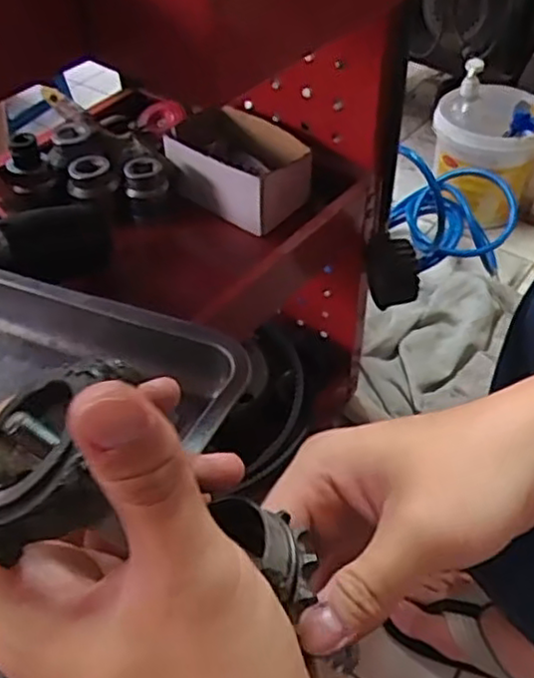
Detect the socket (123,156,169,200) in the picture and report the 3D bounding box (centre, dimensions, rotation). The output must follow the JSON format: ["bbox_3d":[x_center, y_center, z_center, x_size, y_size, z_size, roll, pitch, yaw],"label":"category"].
[{"bbox_3d":[-0.128,-0.169,0.718,0.043,0.026,0.044,-14,45,-16],"label":"socket"}]

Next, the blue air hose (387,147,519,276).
[{"bbox_3d":[0.320,-0.225,1.171,0.202,0.208,0.175,2,46,2],"label":"blue air hose"}]

